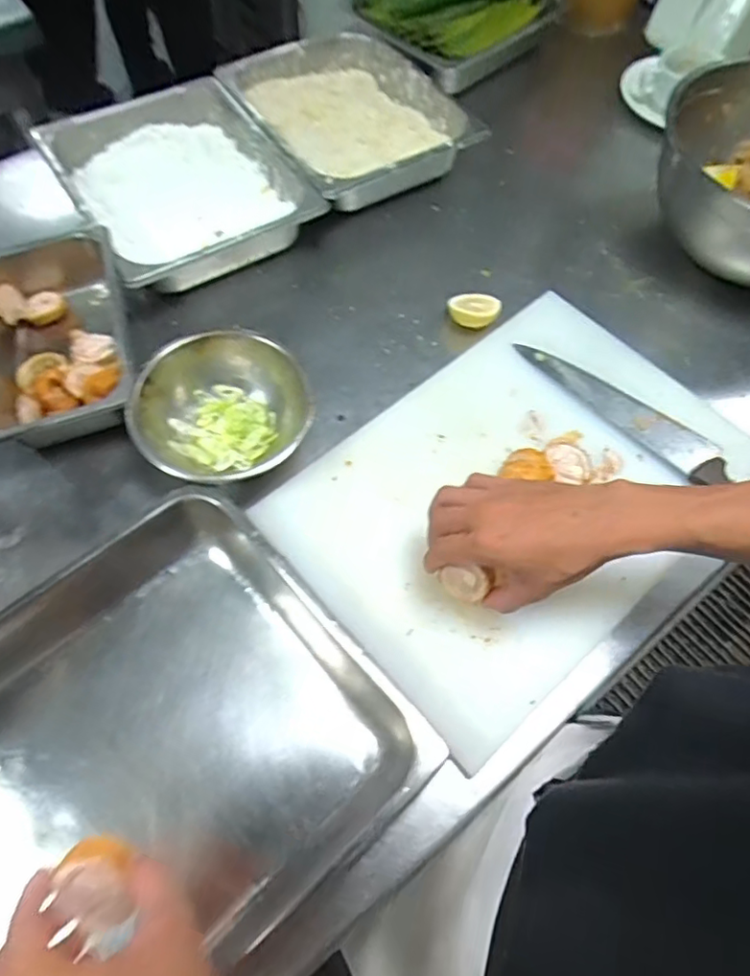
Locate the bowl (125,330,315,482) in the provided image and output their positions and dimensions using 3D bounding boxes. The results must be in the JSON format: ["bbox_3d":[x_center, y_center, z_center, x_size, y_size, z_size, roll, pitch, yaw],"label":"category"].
[{"bbox_3d":[-0.145,-0.070,0.580,0.161,0.077,0.158,1,63,-1],"label":"bowl"}]

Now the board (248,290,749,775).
[{"bbox_3d":[0.147,-0.011,0.584,0.453,0.018,0.296,-38,69,-19],"label":"board"}]

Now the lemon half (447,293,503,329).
[{"bbox_3d":[0.118,-0.215,0.704,0.061,0.025,0.045,14,63,6],"label":"lemon half"}]

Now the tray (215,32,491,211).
[{"bbox_3d":[-0.039,-0.540,0.841,0.274,0.055,0.373,-26,66,-14],"label":"tray"}]

